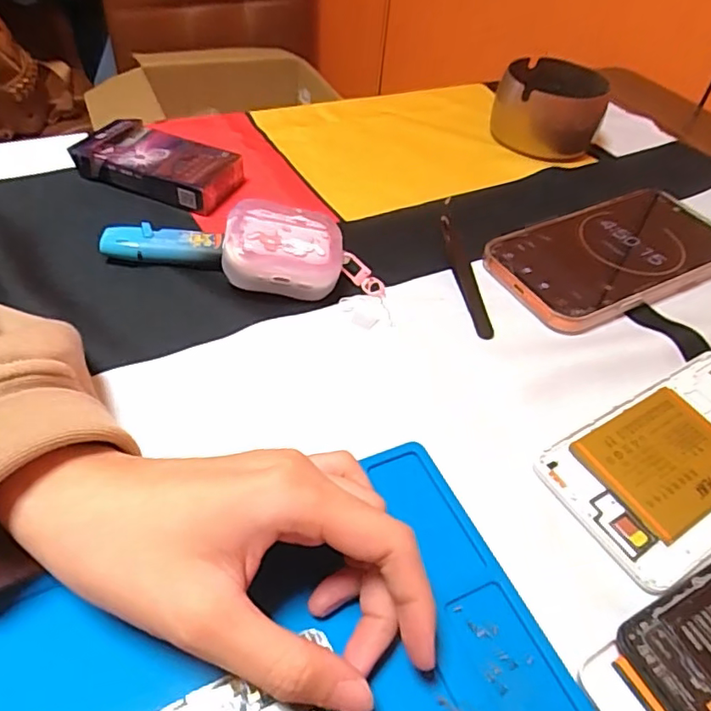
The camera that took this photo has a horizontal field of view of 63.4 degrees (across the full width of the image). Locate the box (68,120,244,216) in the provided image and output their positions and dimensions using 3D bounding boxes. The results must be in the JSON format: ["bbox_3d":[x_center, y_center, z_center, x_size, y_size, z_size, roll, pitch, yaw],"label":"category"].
[{"bbox_3d":[-0.131,-0.128,0.385,0.106,0.025,0.050,20,49,13],"label":"box"}]

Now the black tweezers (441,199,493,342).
[{"bbox_3d":[0.066,-0.061,0.360,0.016,0.014,0.133,-3,48,-7],"label":"black tweezers"}]

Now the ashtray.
[{"bbox_3d":[0.156,-0.202,0.468,0.085,0.046,0.086,16,48,8],"label":"ashtray"}]

